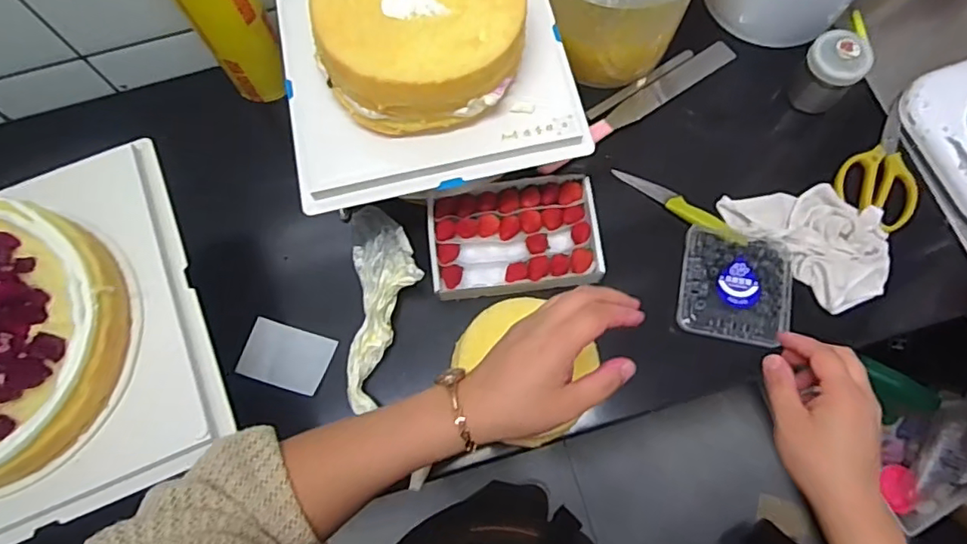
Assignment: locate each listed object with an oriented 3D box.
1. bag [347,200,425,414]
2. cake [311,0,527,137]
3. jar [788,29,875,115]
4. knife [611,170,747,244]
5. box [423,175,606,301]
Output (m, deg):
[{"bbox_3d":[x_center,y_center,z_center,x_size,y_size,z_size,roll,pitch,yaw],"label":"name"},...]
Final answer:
[{"bbox_3d":[-0.111,0.030,0.642,0.078,0.035,0.226,-3,72,1],"label":"bag"},{"bbox_3d":[-0.056,-0.232,0.545,0.183,0.091,0.191,-1,73,2],"label":"cake"},{"bbox_3d":[0.417,-0.244,0.687,0.067,0.076,0.062,37,77,12],"label":"jar"},{"bbox_3d":[0.234,-0.080,0.685,0.171,0.023,0.028,36,77,12],"label":"knife"},{"bbox_3d":[0.036,-0.042,0.660,0.187,0.034,0.132,-7,72,0],"label":"box"}]

